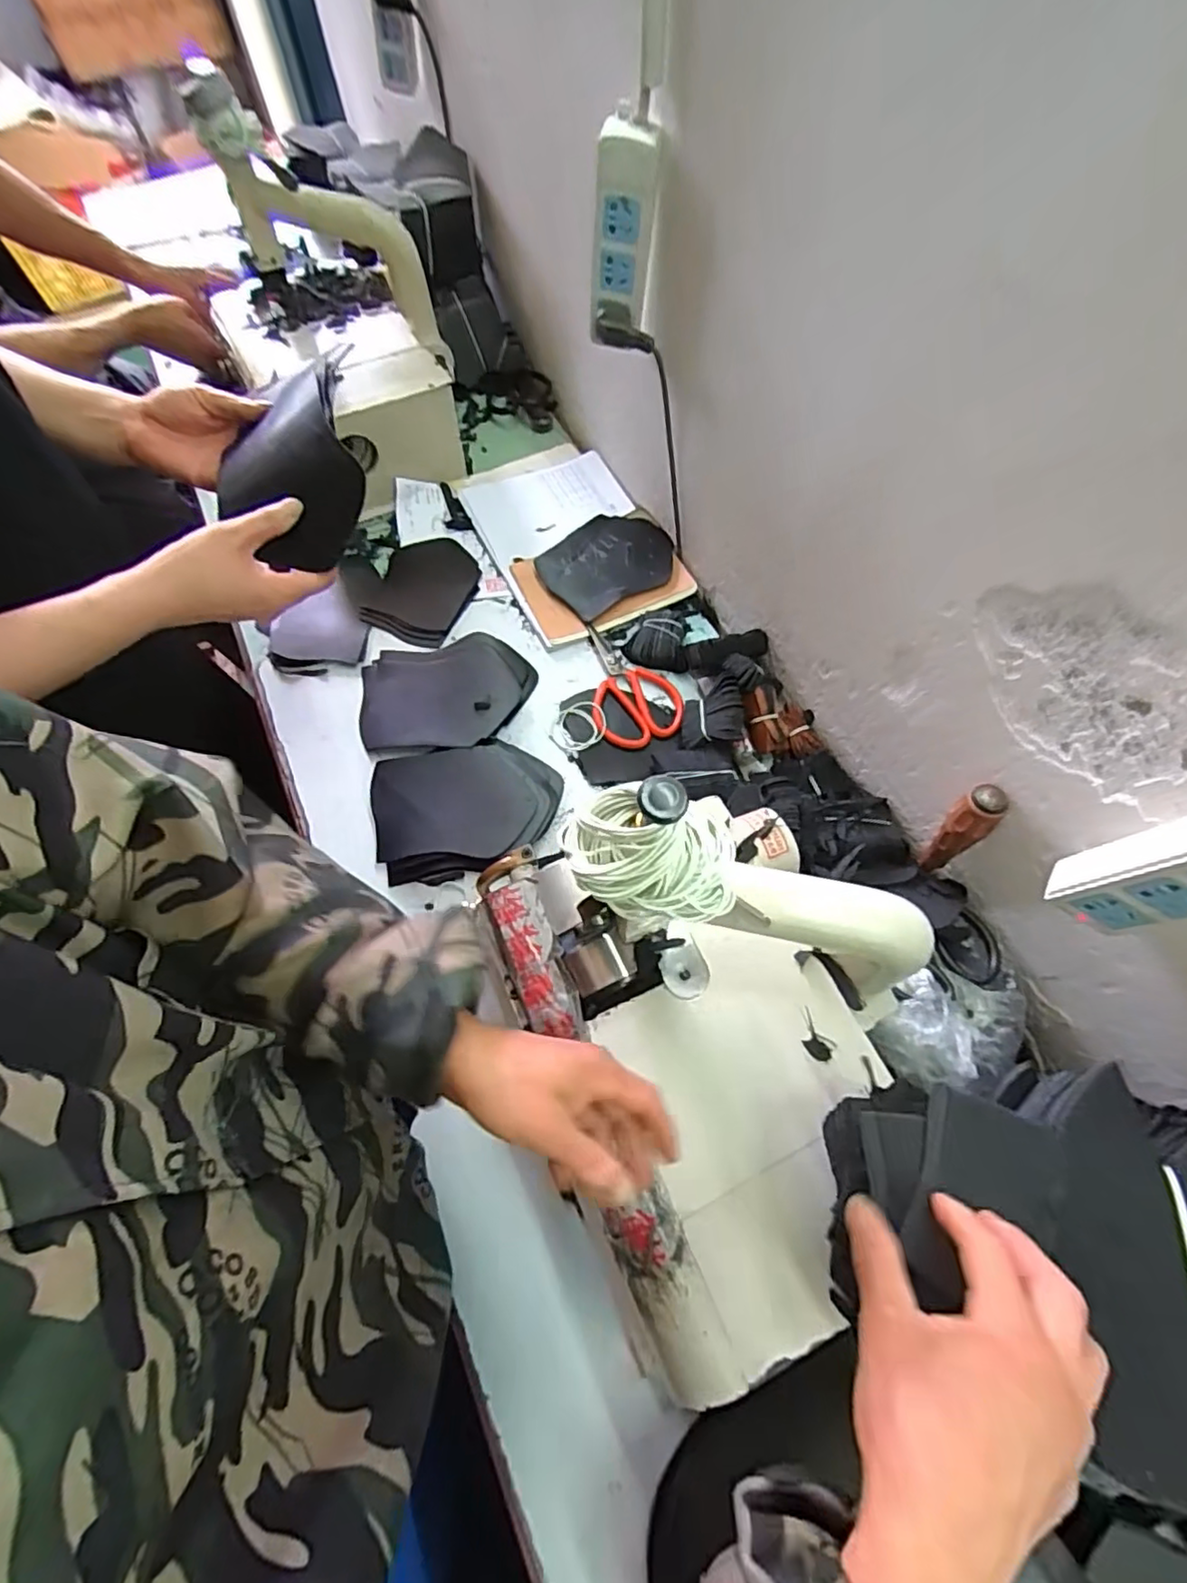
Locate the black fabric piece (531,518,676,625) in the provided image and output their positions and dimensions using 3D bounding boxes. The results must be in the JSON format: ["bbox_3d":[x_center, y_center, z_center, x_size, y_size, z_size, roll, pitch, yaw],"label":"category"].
[{"bbox_3d":[0.023,-0.295,0.806,0.132,0.028,0.165,42,71,17],"label":"black fabric piece"}]

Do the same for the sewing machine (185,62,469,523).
[{"bbox_3d":[-0.321,-0.606,0.799,0.230,0.334,0.336,-40,71,-17],"label":"sewing machine"}]

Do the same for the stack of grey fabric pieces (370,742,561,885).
[{"bbox_3d":[-0.132,0.016,0.666,0.191,0.027,0.142,-16,66,-8],"label":"stack of grey fabric pieces"}]

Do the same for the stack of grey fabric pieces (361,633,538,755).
[{"bbox_3d":[-0.169,-0.116,0.724,0.194,0.013,0.146,-7,65,-4],"label":"stack of grey fabric pieces"}]

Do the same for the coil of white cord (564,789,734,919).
[{"bbox_3d":[0.030,0.031,0.311,0.089,0.049,0.063,12,65,5],"label":"coil of white cord"}]

